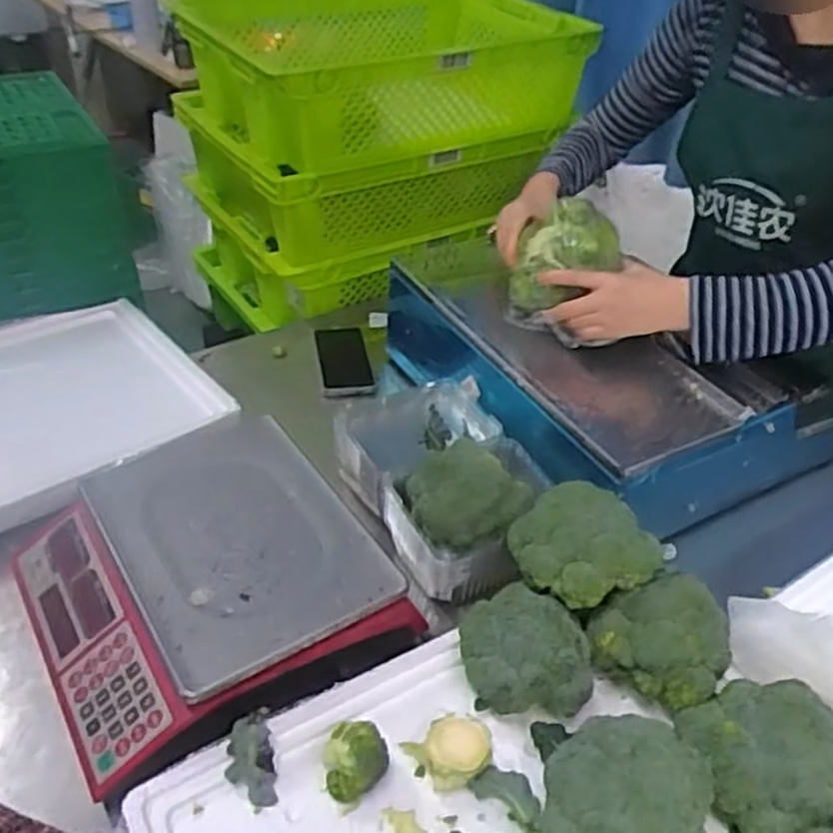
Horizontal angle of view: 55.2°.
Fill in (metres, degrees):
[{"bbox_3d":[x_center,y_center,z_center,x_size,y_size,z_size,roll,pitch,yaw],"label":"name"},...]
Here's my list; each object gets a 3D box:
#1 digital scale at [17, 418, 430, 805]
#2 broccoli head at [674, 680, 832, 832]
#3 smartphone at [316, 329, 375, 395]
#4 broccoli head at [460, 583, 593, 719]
[{"bbox_3d":[-0.211,0.142,0.759,0.290,0.083,0.296,-21,45,-28],"label":"digital scale"},{"bbox_3d":[0.282,0.271,0.637,0.117,0.075,0.116,2,39,-2],"label":"broccoli head"},{"bbox_3d":[-0.103,-0.081,1.122,0.067,0.016,0.148,-13,45,-5],"label":"smartphone"},{"bbox_3d":[0.097,0.206,0.707,0.107,0.081,0.104,2,39,-2],"label":"broccoli head"}]

